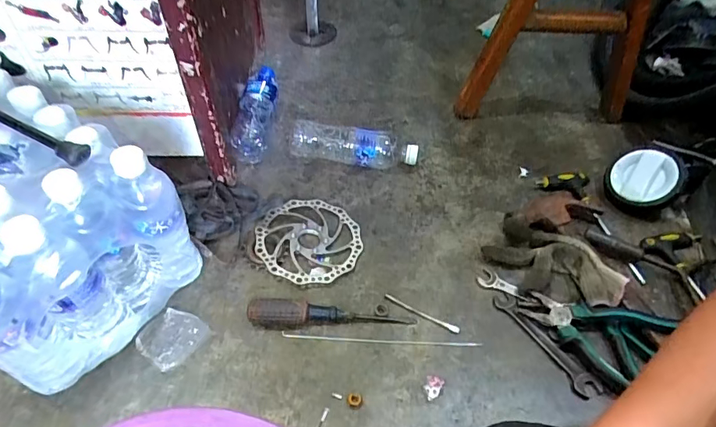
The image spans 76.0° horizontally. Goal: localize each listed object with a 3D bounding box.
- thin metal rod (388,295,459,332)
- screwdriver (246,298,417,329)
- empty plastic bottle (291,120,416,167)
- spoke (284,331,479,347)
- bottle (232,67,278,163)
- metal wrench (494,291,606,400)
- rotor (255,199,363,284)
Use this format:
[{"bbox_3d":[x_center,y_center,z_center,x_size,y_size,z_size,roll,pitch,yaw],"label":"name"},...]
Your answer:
[{"bbox_3d":[0.084,0.131,0.606,0.105,0.004,0.009,25,54,17],"label":"thin metal rod"},{"bbox_3d":[-0.034,0.131,0.582,0.207,0.035,0.027,3,50,0],"label":"screwdriver"},{"bbox_3d":[-0.008,-0.113,0.766,0.210,0.065,0.052,8,50,3],"label":"empty plastic bottle"},{"bbox_3d":[0.029,0.162,0.584,0.250,0.004,0.008,4,50,0],"label":"spoke"},{"bbox_3d":[-0.181,-0.177,0.812,0.059,0.058,0.208,3,50,-1],"label":"bottle"},{"bbox_3d":[0.237,0.162,0.581,0.027,0.011,0.156,-25,56,-22],"label":"metal wrench"},{"bbox_3d":[-0.071,0.036,0.669,0.148,0.008,0.150,-1,49,-10],"label":"rotor"}]

